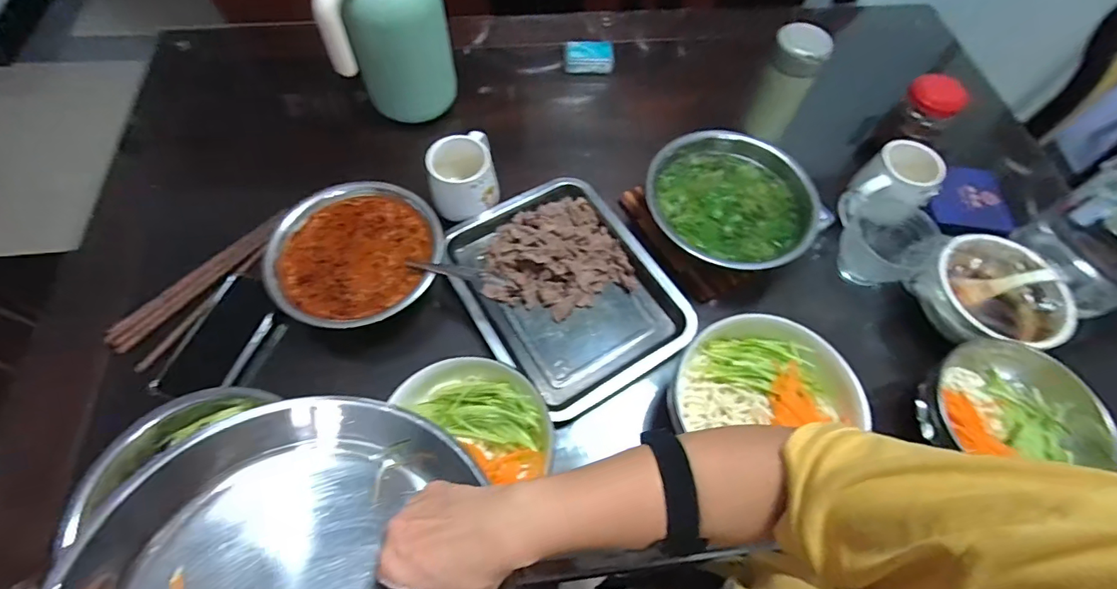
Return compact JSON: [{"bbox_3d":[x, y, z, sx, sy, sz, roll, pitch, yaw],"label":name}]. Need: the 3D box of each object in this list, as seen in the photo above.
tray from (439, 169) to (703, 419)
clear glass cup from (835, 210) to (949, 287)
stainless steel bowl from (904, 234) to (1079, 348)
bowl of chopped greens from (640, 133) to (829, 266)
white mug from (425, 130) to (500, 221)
[{"bbox_3d":[0.006,-0.012,0.645,0.235,0.041,0.298,-29,68,-16],"label":"tray"},{"bbox_3d":[0.438,-0.065,0.667,0.101,0.072,0.105,1,63,-2],"label":"clear glass cup"},{"bbox_3d":[0.536,0.003,0.616,0.141,0.058,0.148,1,63,-2],"label":"stainless steel bowl"},{"bbox_3d":[0.229,-0.120,0.662,0.218,0.080,0.208,1,63,-2],"label":"bowl of chopped greens"},{"bbox_3d":[-0.131,-0.162,0.668,0.092,0.075,0.105,-14,65,-10],"label":"white mug"}]

